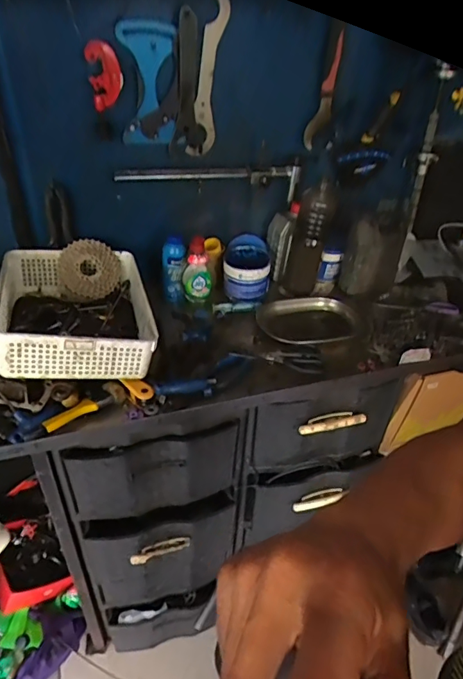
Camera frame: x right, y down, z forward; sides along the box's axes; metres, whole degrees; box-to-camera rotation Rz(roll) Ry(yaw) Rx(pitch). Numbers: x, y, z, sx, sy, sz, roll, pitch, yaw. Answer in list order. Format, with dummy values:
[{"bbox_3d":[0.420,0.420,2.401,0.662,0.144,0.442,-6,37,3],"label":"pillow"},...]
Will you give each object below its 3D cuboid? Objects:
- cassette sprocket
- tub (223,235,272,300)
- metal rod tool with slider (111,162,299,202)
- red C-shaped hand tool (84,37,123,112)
[{"bbox_3d":[-0.287,-0.145,0.971,0.119,0.026,0.115,2,85,-21],"label":"cassette sprocket"},{"bbox_3d":[0.035,-0.161,1.065,0.102,0.102,0.116,6,38,3],"label":"tub"},{"bbox_3d":[-0.037,-0.326,0.978,0.389,0.057,0.036,-6,36,-19],"label":"metal rod tool with slider"},{"bbox_3d":[-0.216,-0.450,0.815,0.057,0.098,0.024,-3,39,-8],"label":"red C-shaped hand tool"}]

